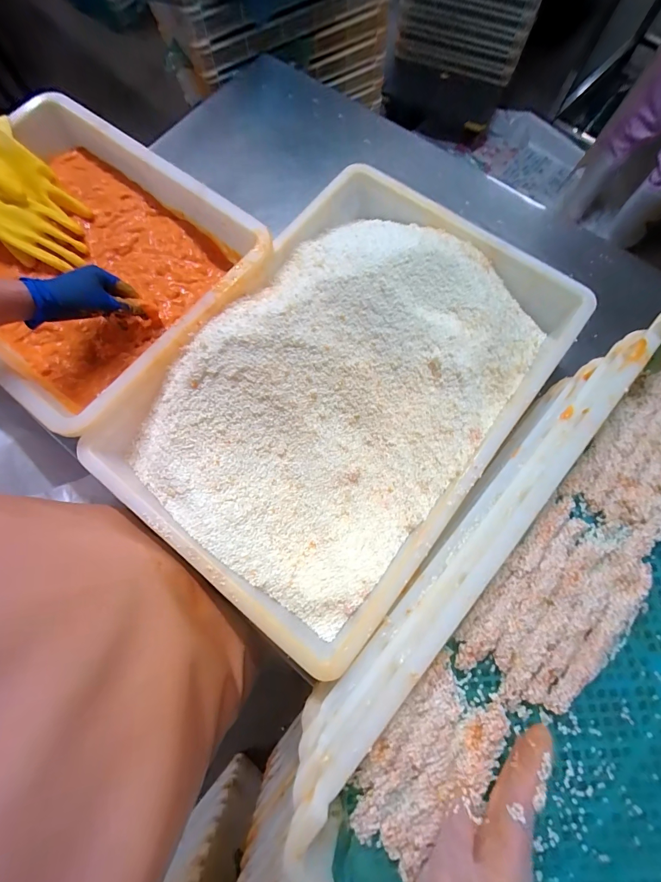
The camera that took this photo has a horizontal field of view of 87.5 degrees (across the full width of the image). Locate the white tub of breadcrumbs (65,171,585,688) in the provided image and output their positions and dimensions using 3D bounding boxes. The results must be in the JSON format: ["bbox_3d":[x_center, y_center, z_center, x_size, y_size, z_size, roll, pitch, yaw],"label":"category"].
[{"bbox_3d":[0.019,-0.076,0.472,0.408,0.101,0.579,37,80,10],"label":"white tub of breadcrumbs"}]

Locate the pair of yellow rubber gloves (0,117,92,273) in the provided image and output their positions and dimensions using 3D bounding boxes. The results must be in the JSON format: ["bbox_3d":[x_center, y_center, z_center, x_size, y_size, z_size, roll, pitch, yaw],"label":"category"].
[{"bbox_3d":[-0.519,-0.391,0.537,0.286,0.078,0.161,25,78,8],"label":"pair of yellow rubber gloves"}]

